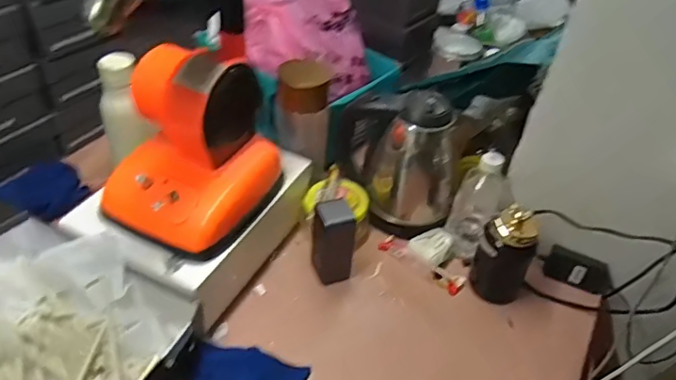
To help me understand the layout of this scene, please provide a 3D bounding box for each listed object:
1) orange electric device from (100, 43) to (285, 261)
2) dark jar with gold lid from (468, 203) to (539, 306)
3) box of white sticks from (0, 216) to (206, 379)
[{"bbox_3d":[-0.191,-0.061,0.705,0.175,0.190,0.197,20,43,14],"label":"orange electric device"},{"bbox_3d":[0.246,0.094,0.805,0.080,0.155,0.063,24,44,18],"label":"dark jar with gold lid"},{"bbox_3d":[-0.348,0.172,0.667,0.331,0.101,0.256,28,46,22],"label":"box of white sticks"}]

